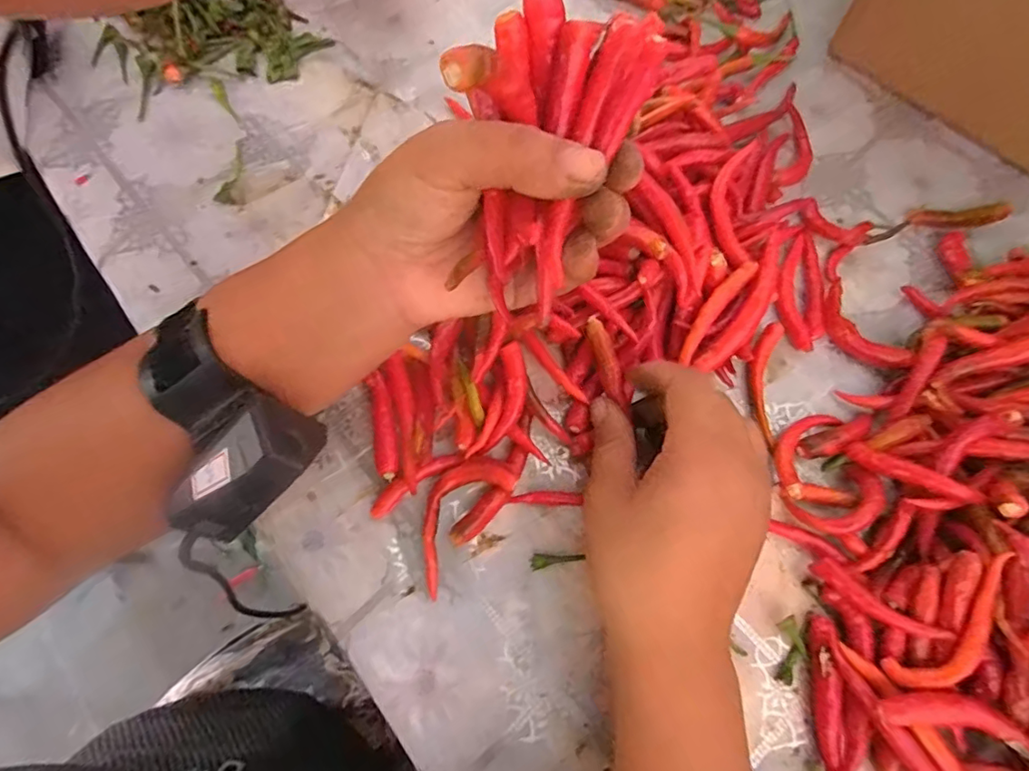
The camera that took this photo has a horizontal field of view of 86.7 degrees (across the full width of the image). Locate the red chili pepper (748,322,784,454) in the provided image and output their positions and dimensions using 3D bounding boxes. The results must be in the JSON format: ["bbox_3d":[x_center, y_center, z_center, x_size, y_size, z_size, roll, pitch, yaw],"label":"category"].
[{"bbox_3d":[0.138,0.000,0.301,0.015,0.012,0.071,11,71,1],"label":"red chili pepper"}]

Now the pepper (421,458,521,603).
[{"bbox_3d":[-0.030,0.064,0.268,0.032,0.016,0.068,36,74,9],"label":"pepper"}]

